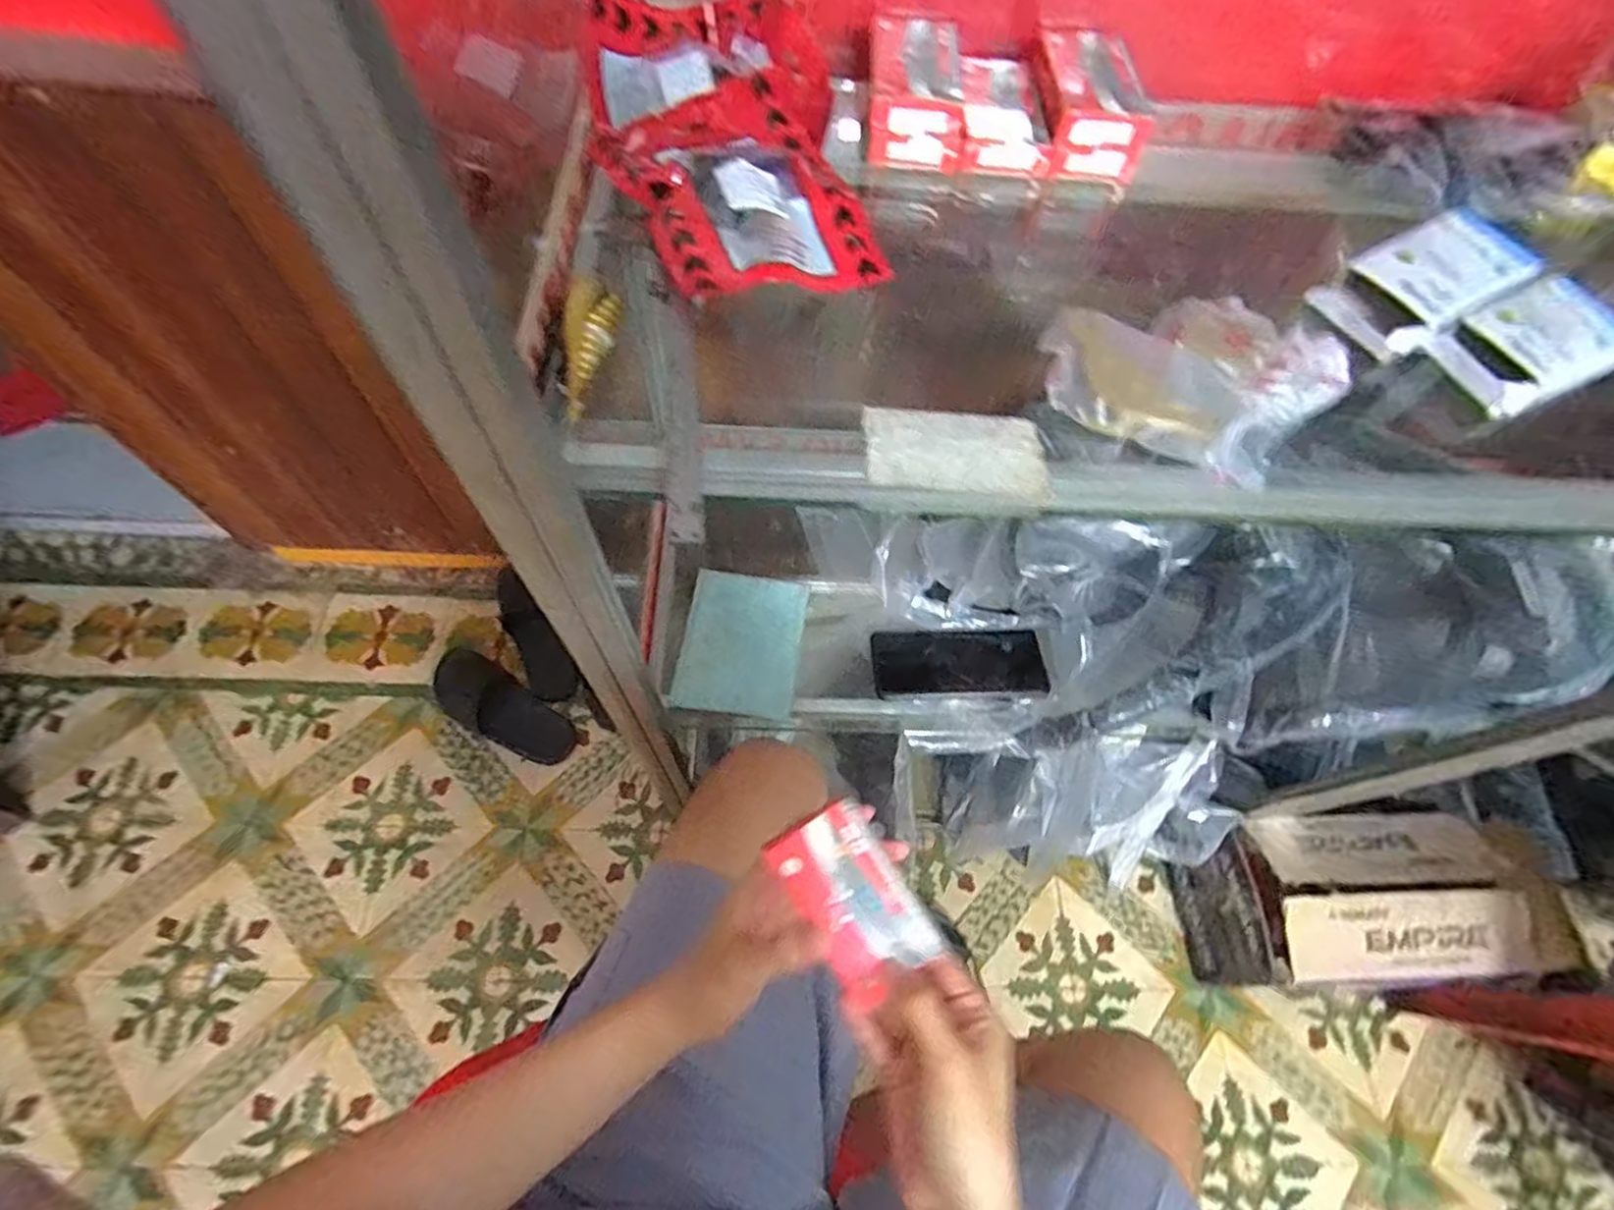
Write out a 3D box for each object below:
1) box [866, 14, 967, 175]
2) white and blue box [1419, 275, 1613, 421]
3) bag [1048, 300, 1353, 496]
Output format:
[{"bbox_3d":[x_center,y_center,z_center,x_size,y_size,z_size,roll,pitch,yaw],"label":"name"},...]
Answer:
[{"bbox_3d":[0.068,-0.335,0.446,0.064,0.042,0.095,3,62,-2],"label":"box"},{"bbox_3d":[0.401,-0.144,0.376,0.108,0.018,0.060,-22,66,-15],"label":"white and blue box"},{"bbox_3d":[0.198,-0.121,0.356,0.140,0.024,0.106,28,64,10],"label":"bag"}]

